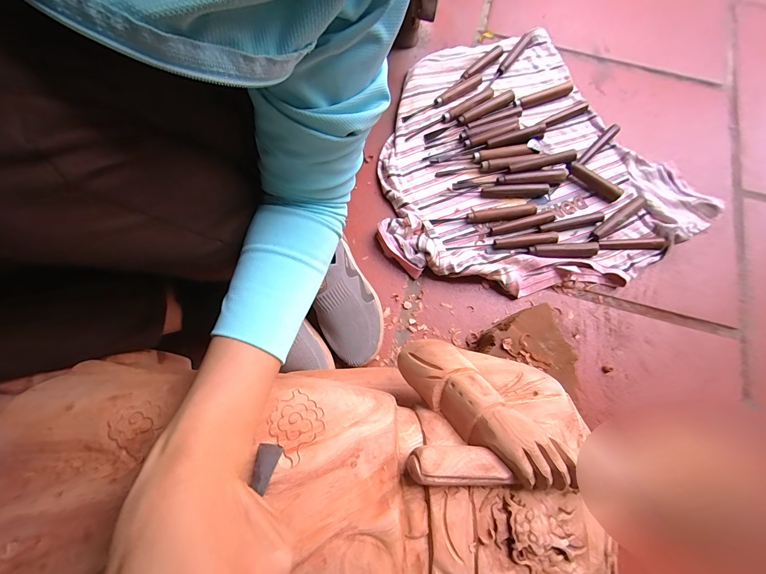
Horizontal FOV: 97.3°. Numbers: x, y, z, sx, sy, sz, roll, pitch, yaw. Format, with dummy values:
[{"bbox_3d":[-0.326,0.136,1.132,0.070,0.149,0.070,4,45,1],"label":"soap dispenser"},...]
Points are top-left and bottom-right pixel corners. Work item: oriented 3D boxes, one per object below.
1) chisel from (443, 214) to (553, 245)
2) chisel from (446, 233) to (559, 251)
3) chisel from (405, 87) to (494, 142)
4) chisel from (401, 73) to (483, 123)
[{"bbox_3d":[0.193,-0.095,0.560,0.193,0.022,0.020,-15,75,-6],"label":"chisel"},{"bbox_3d":[0.193,-0.072,0.545,0.181,0.015,0.020,-4,74,-3],"label":"chisel"},{"bbox_3d":[0.123,-0.317,0.617,0.193,0.012,0.018,-32,77,-10],"label":"chisel"},{"bbox_3d":[0.118,-0.352,0.636,0.181,0.018,0.026,-37,78,-11],"label":"chisel"}]

